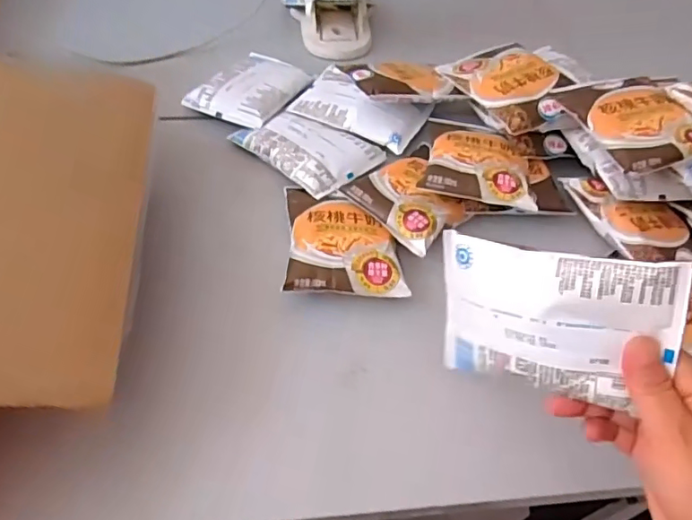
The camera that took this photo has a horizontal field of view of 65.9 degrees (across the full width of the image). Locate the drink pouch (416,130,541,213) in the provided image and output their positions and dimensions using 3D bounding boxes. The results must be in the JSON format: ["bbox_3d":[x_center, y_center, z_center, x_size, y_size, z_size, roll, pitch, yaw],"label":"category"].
[{"bbox_3d":[0.121,-0.086,0.488,0.096,0.028,0.094,10,52,4],"label":"drink pouch"}]

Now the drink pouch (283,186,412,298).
[{"bbox_3d":[-0.002,-0.021,0.452,0.093,0.018,0.115,0,52,-4],"label":"drink pouch"}]

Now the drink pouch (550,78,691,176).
[{"bbox_3d":[0.263,-0.129,0.476,0.099,0.025,0.124,-10,53,-12],"label":"drink pouch"}]

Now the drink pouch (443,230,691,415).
[{"bbox_3d":[0.120,0.037,0.316,0.131,0.090,0.020,10,21,30],"label":"drink pouch"}]

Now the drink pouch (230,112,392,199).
[{"bbox_3d":[-0.034,-0.114,0.521,0.119,0.017,0.094,39,59,24],"label":"drink pouch"}]

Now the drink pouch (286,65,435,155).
[{"bbox_3d":[0.017,-0.163,0.562,0.129,0.022,0.085,23,53,14],"label":"drink pouch"}]

